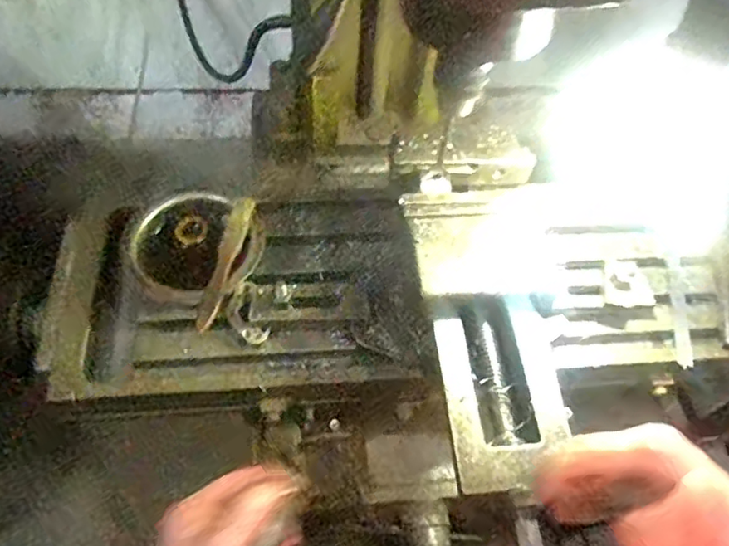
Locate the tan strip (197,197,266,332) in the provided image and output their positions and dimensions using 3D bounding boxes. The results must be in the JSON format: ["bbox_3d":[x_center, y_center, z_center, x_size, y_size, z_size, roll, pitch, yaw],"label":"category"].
[{"bbox_3d":[-0.127,-0.010,0.597,0.039,0.031,0.136,16,57,6],"label":"tan strip"}]

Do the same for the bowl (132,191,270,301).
[{"bbox_3d":[-0.166,-0.018,0.620,0.125,0.055,0.116,-35,65,-23],"label":"bowl"}]

